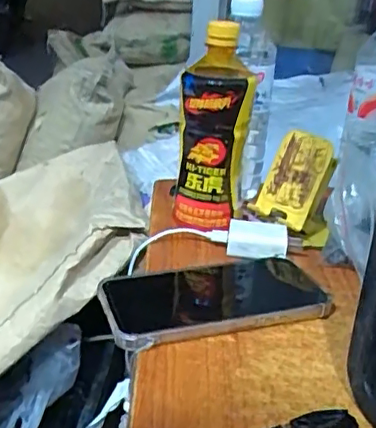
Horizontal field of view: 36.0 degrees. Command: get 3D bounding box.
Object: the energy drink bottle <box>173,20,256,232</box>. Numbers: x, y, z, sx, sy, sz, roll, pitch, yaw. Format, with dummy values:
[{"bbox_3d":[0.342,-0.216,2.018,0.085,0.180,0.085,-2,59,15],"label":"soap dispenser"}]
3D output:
[{"bbox_3d":[0.024,-0.083,0.549,0.066,0.173,0.073,1,23,-5],"label":"energy drink bottle"}]

